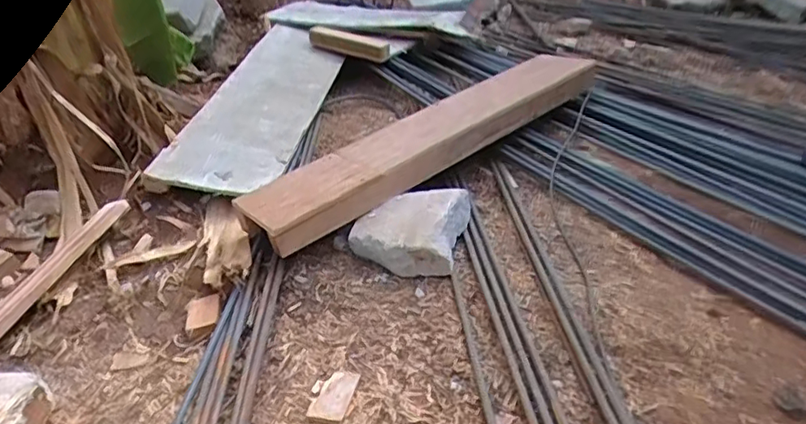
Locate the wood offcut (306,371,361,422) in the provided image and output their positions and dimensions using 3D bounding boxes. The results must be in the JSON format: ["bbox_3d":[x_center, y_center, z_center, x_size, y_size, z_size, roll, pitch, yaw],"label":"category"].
[{"bbox_3d":[-0.102,0.275,0.859,0.054,0.007,0.092,5,34,19],"label":"wood offcut"}]

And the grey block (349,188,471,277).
[{"bbox_3d":[0.014,0.042,1.124,0.205,0.114,0.184,5,34,19],"label":"grey block"}]

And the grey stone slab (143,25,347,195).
[{"bbox_3d":[-0.362,-0.292,1.531,0.311,0.051,0.780,11,46,10],"label":"grey stone slab"}]

